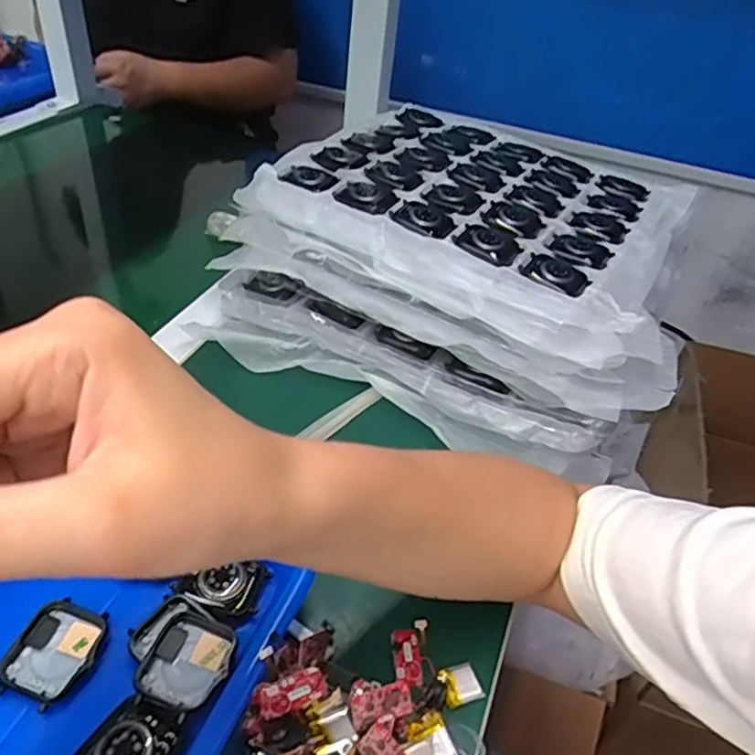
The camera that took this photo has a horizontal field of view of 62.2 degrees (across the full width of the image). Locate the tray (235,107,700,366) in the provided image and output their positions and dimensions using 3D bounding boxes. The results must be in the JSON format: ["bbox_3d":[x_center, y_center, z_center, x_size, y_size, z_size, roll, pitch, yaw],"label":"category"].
[{"bbox_3d":[0.077,-0.140,0.508,0.300,0.043,0.223,27,45,21],"label":"tray"}]

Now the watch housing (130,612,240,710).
[{"bbox_3d":[-0.089,0.134,0.297,0.037,0.007,0.041,19,43,13],"label":"watch housing"}]

